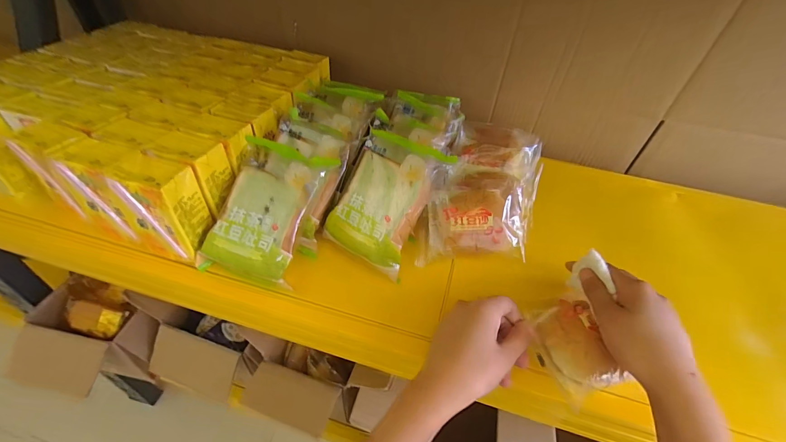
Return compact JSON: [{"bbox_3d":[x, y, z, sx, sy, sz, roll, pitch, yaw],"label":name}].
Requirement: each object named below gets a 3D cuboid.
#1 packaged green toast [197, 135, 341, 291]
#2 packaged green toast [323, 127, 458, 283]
[{"bbox_3d":[-0.132,-0.016,0.372,0.103,0.045,0.159,15,73,7],"label":"packaged green toast"},{"bbox_3d":[-0.012,-0.023,0.379,0.102,0.140,0.034,27,4,20],"label":"packaged green toast"}]

